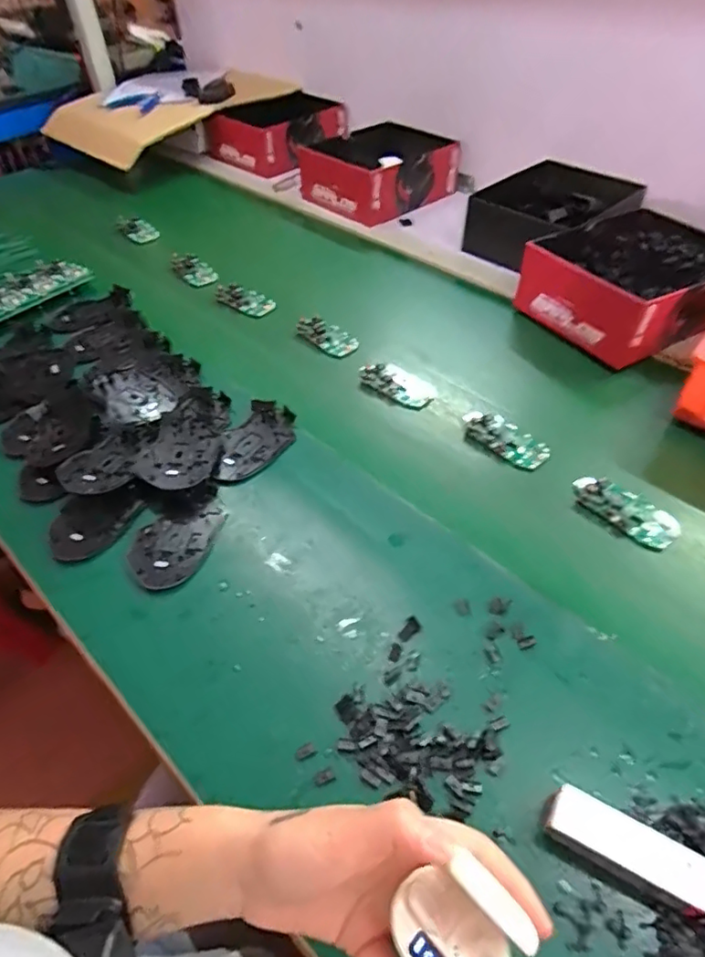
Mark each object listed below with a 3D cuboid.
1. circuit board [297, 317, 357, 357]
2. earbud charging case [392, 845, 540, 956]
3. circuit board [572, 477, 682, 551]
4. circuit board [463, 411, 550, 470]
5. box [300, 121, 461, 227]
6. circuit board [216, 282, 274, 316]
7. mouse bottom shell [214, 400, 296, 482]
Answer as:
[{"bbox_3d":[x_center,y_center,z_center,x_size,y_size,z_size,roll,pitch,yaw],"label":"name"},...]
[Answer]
[{"bbox_3d":[-0.034,-0.193,0.744,0.086,0.010,0.044,36,59,28],"label":"circuit board"},{"bbox_3d":[0.047,0.203,0.248,0.046,0.040,0.050,-31,55,-23],"label":"earbud charging case"},{"bbox_3d":[0.262,0.031,0.537,0.100,0.014,0.042,33,58,26],"label":"circuit board"},{"bbox_3d":[0.164,-0.047,0.608,0.042,0.020,0.104,-36,57,-26],"label":"circuit board"},{"bbox_3d":[0.045,-0.581,1.033,0.219,0.076,0.241,35,57,28],"label":"box"},{"bbox_3d":[-0.163,-0.264,0.813,0.098,0.011,0.040,21,53,18],"label":"circuit board"},{"bbox_3d":[-0.107,-0.039,0.602,0.066,0.014,0.115,22,53,19],"label":"mouse bottom shell"}]

